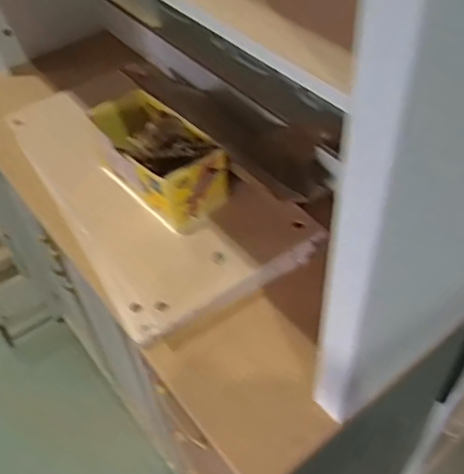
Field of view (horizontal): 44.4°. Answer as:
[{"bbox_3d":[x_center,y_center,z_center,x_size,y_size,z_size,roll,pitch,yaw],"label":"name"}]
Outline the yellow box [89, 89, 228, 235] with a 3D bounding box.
[{"bbox_3d":[-0.113,-0.114,0.846,0.110,0.117,0.232,-33,55,-23],"label":"yellow box"}]

